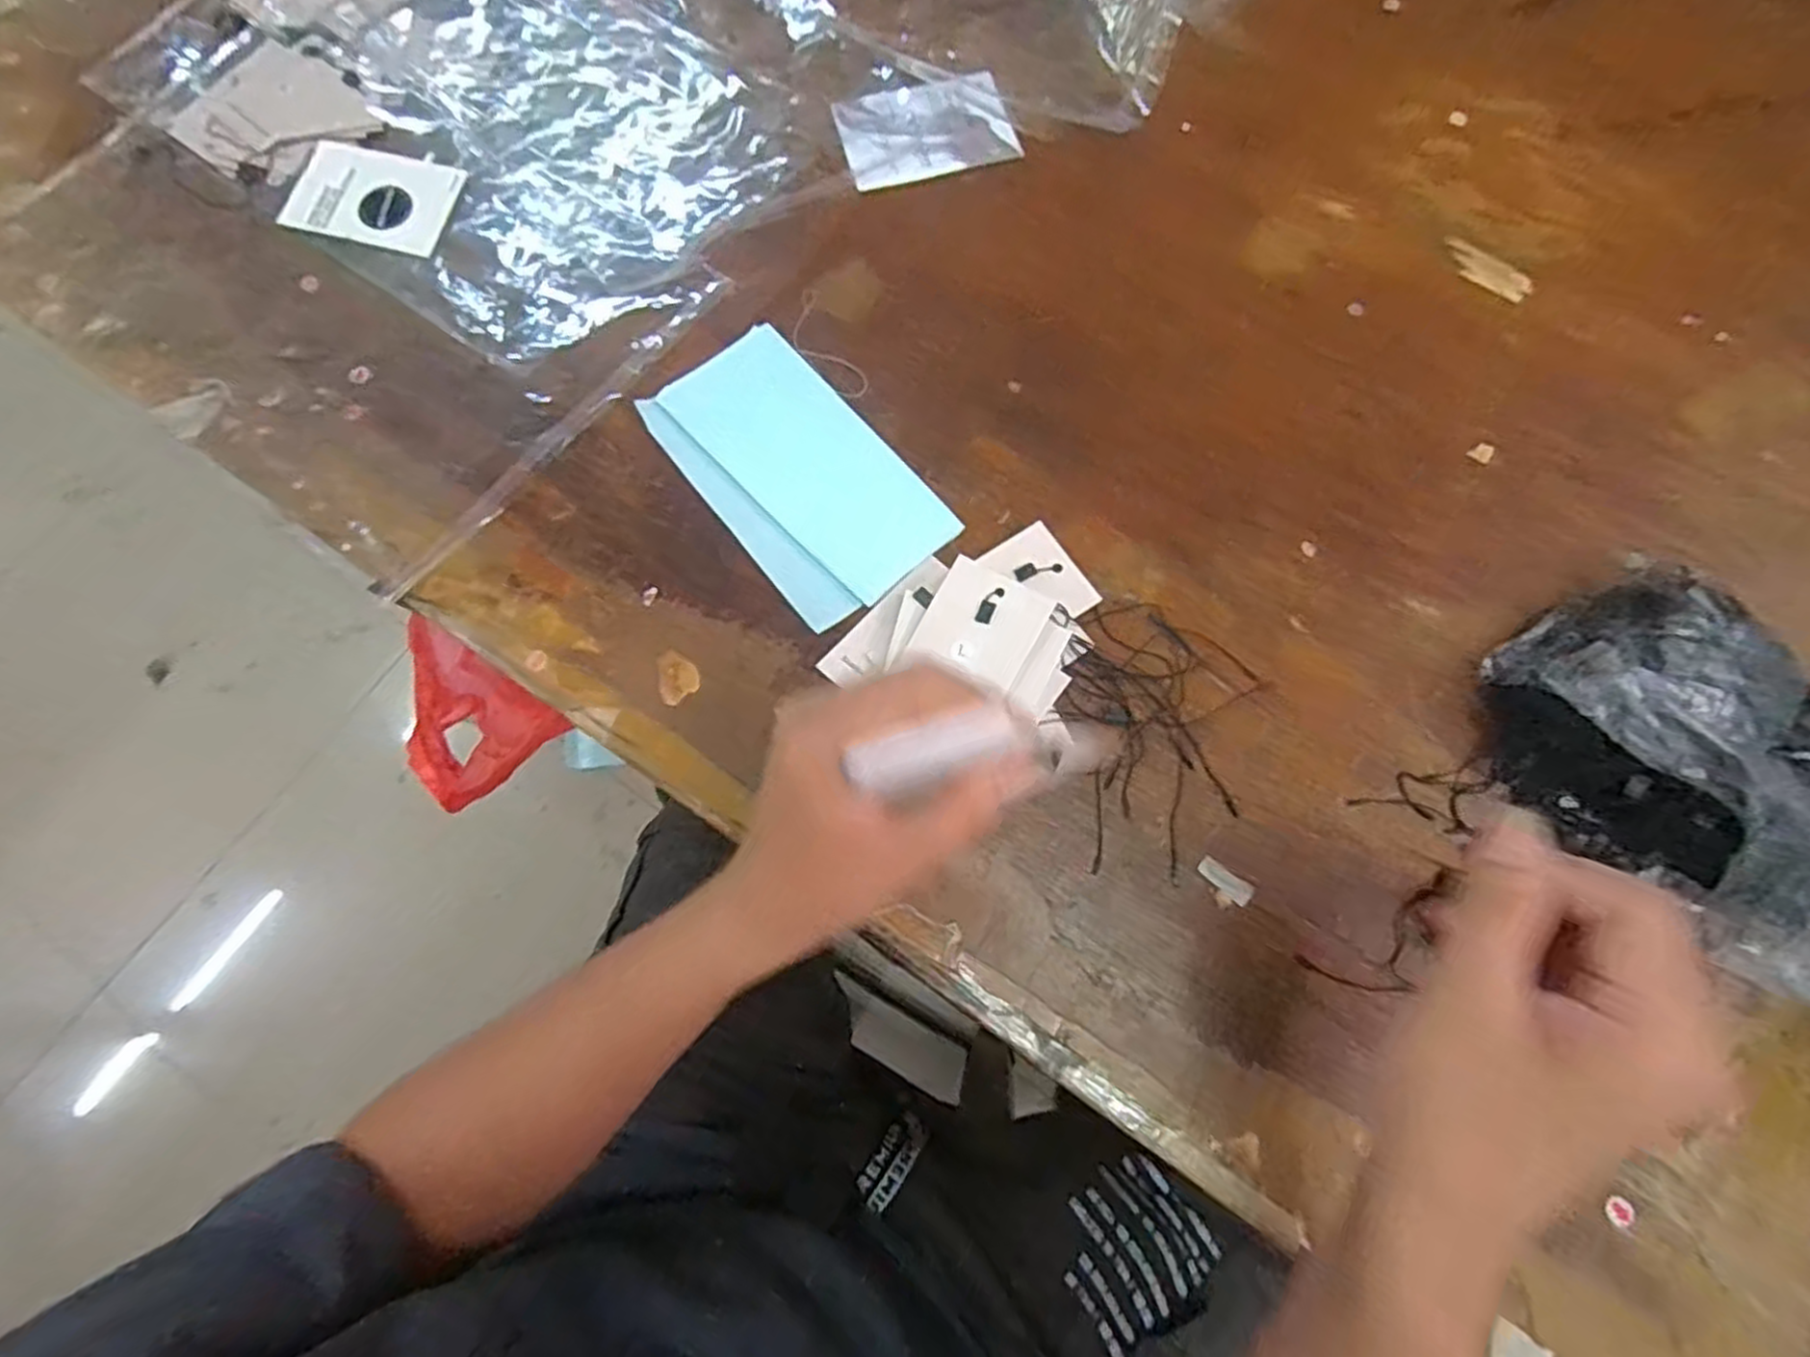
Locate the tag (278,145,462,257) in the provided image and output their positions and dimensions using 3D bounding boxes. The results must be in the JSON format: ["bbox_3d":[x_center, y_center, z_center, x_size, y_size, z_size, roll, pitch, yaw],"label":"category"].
[{"bbox_3d":[-0.304,-0.276,0.443,0.091,0.004,0.059,11,75,3],"label":"tag"}]

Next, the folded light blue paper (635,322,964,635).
[{"bbox_3d":[-0.056,-0.106,0.397,0.092,0.009,0.159,-39,78,-10],"label":"folded light blue paper"}]

